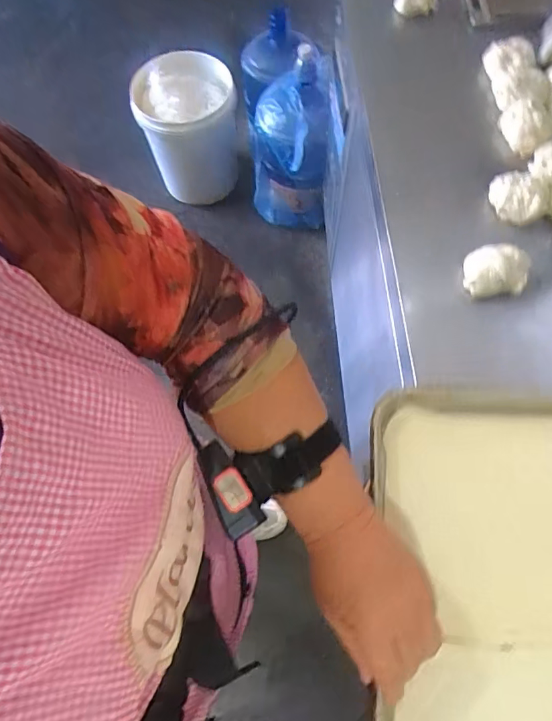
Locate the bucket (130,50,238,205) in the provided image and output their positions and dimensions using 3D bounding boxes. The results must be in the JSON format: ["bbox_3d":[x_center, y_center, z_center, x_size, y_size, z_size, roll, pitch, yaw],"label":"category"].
[{"bbox_3d":[-0.267,-0.717,1.554,0.289,0.394,0.294,0,68,1],"label":"bucket"}]

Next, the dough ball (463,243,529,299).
[{"bbox_3d":[0.282,-0.109,0.620,0.082,0.057,0.061,2,68,2],"label":"dough ball"}]

